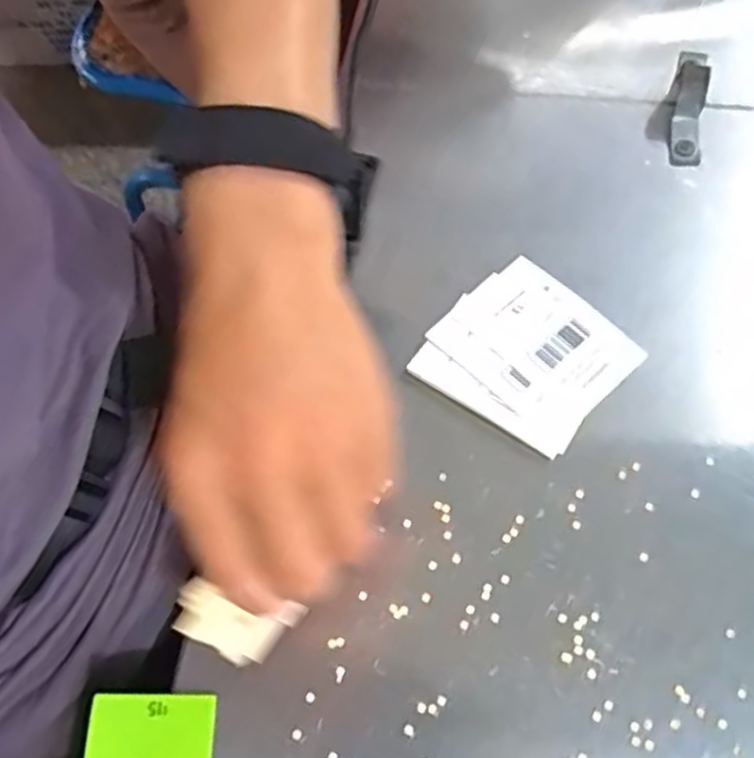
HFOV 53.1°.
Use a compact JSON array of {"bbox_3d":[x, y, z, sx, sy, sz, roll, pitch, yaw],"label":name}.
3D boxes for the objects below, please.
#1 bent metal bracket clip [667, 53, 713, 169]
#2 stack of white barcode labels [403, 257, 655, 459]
[{"bbox_3d":[0.163,-0.141,0.395,0.019,0.006,0.060,10,92,43],"label":"bent metal bracket clip"},{"bbox_3d":[0.068,-0.011,0.349,0.080,0.008,0.077,39,77,21],"label":"stack of white barcode labels"}]

